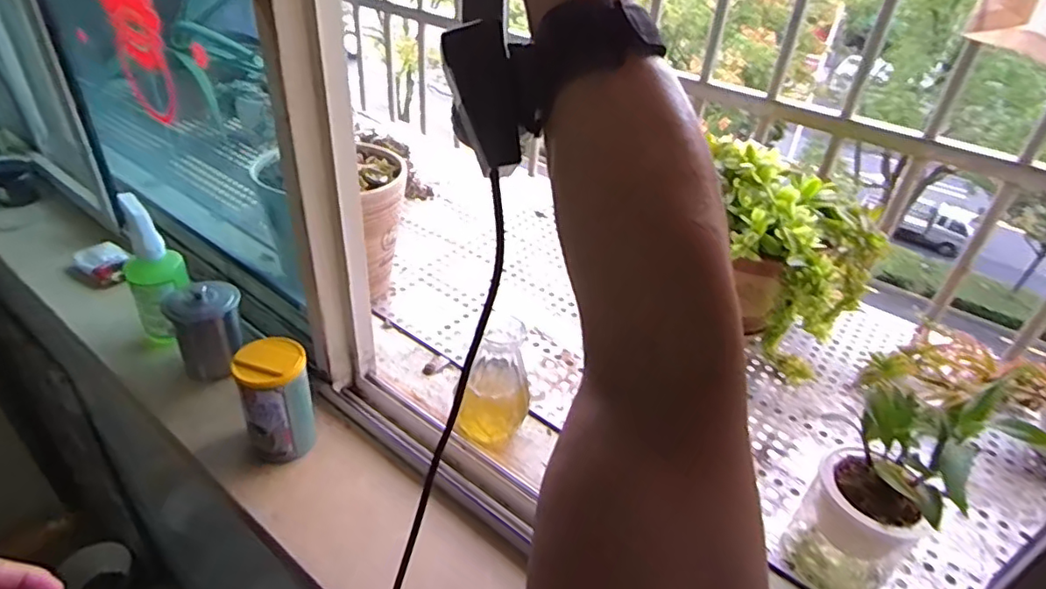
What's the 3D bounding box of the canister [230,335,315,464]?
[{"bbox_3d":[-0.246,0.111,0.588,0.068,0.120,0.066,-15,39,-25],"label":"canister"}]

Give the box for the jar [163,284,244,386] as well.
[{"bbox_3d":[-0.367,0.044,0.690,0.075,0.109,0.061,-12,39,-23],"label":"jar"}]

